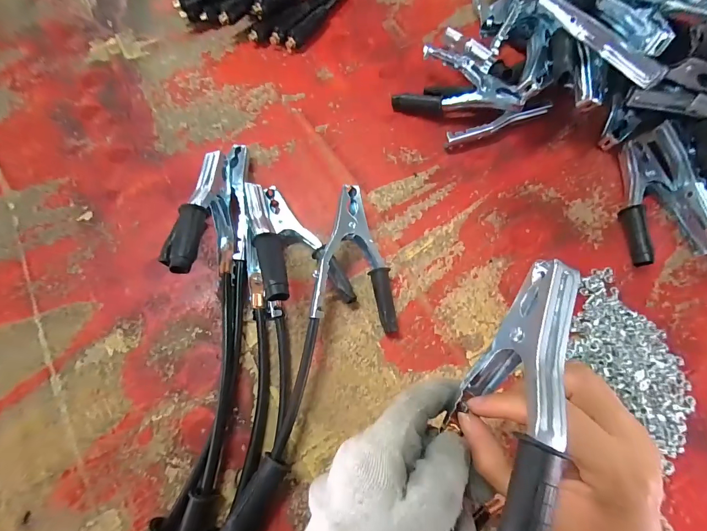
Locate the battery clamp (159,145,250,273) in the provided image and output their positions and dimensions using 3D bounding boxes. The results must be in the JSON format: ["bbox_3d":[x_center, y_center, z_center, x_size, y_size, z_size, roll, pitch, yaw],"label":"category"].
[{"bbox_3d":[-0.134,-0.062,0.330,0.043,0.084,0.165,1,70,2],"label":"battery clamp"}]

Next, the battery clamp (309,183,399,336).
[{"bbox_3d":[0.005,-0.008,0.329,0.076,0.042,0.139,2,70,2],"label":"battery clamp"}]

